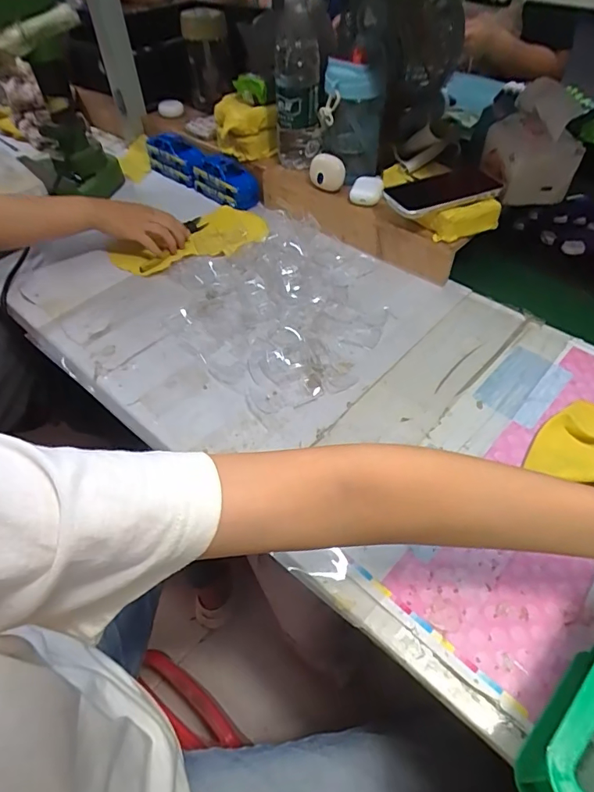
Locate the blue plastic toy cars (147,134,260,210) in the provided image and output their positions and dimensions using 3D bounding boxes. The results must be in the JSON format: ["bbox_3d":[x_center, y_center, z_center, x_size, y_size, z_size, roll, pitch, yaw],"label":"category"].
[{"bbox_3d":[-0.172,-0.404,0.831,0.263,0.058,0.055,35,59,27],"label":"blue plastic toy cars"}]

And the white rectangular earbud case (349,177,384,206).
[{"bbox_3d":[0.103,-0.301,0.685,0.045,0.016,0.055,11,51,11],"label":"white rectangular earbud case"}]

